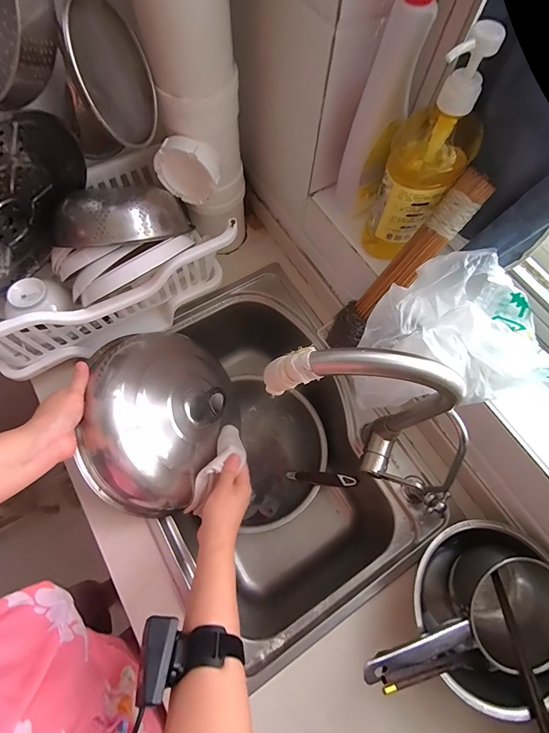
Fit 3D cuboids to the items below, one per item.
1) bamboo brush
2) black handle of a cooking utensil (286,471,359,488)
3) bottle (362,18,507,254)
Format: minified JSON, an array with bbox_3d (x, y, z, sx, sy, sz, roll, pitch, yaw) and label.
[{"bbox_3d":[0.162,-0.120,0.462,0.028,0.276,0.052,-19,65,-50],"label":"bamboo brush"},{"bbox_3d":[0.092,0.222,0.682,0.143,0.014,0.025,-2,67,23],"label":"black handle of a cooking utensil"},{"bbox_3d":[0.177,-0.233,0.415,0.082,0.260,0.063,31,71,9],"label":"bottle"}]

